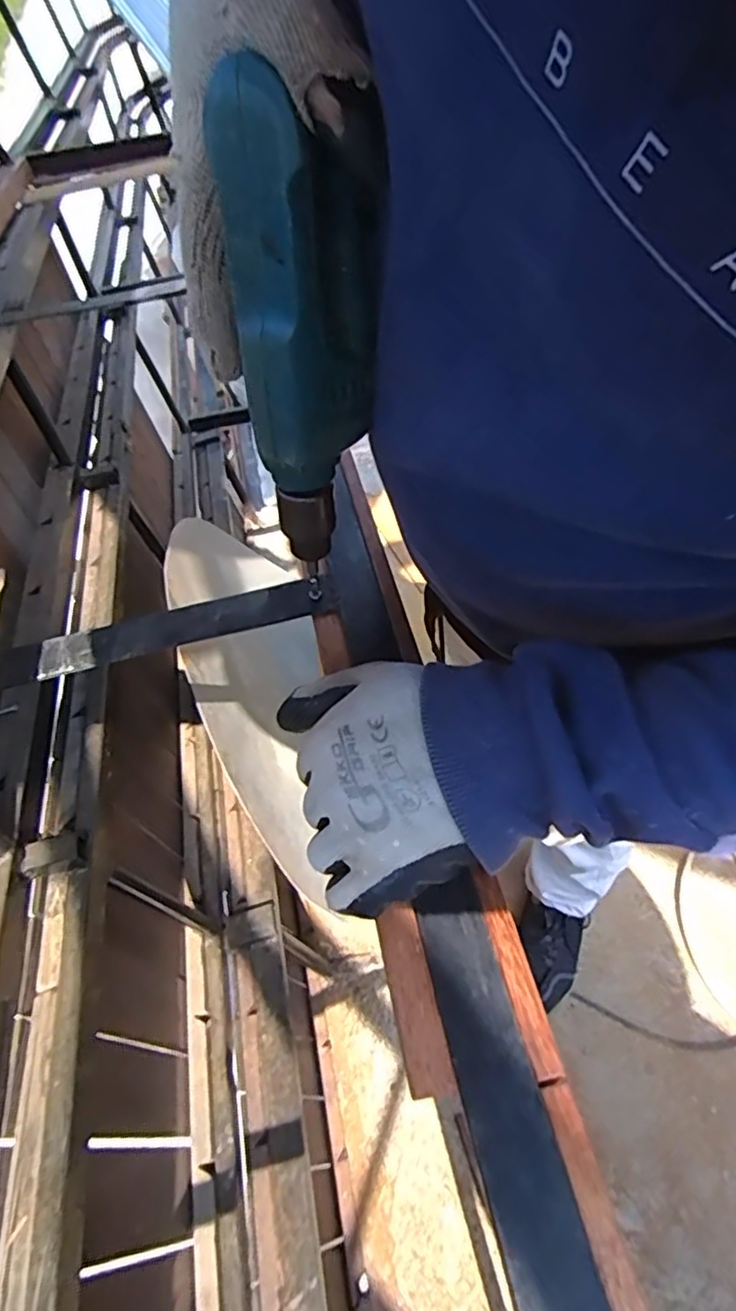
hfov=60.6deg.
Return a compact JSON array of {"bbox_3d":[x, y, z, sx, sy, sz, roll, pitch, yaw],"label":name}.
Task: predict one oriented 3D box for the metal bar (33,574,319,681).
[{"bbox_3d":[-0.118,-0.020,0.402,0.179,0.006,0.034,-14,50,-3],"label":"metal bar"}]

